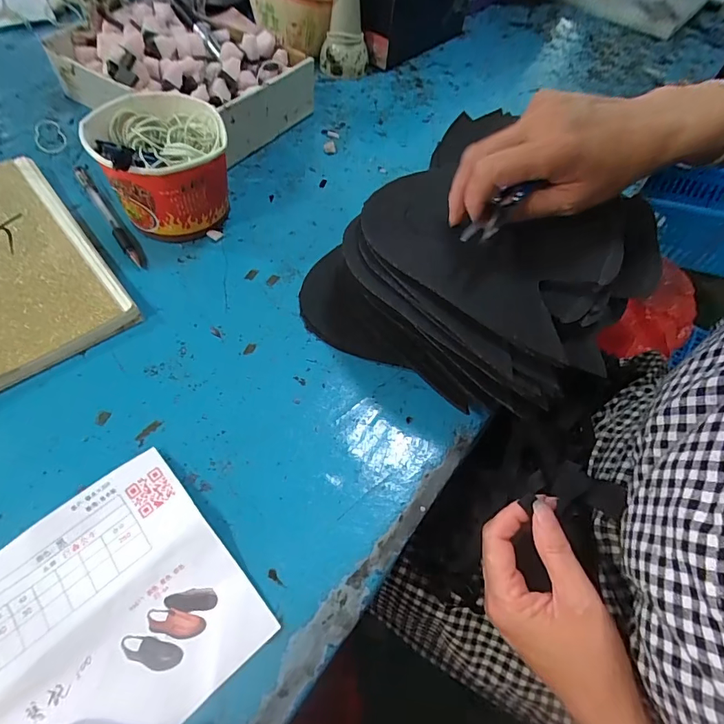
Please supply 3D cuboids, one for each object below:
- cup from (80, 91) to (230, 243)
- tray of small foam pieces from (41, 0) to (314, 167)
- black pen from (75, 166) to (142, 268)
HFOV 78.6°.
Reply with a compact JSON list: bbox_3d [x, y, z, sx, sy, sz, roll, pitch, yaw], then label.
[{"bbox_3d":[-0.182,-0.181,0.418,0.114,0.086,0.126,-26,63,-19],"label":"cup"},{"bbox_3d":[-0.213,-0.350,0.535,0.267,0.069,0.195,32,61,15],"label":"tray of small foam pieces"},{"bbox_3d":[-0.251,-0.145,0.434,0.012,0.006,0.156,-31,65,-22],"label":"black pen"}]

